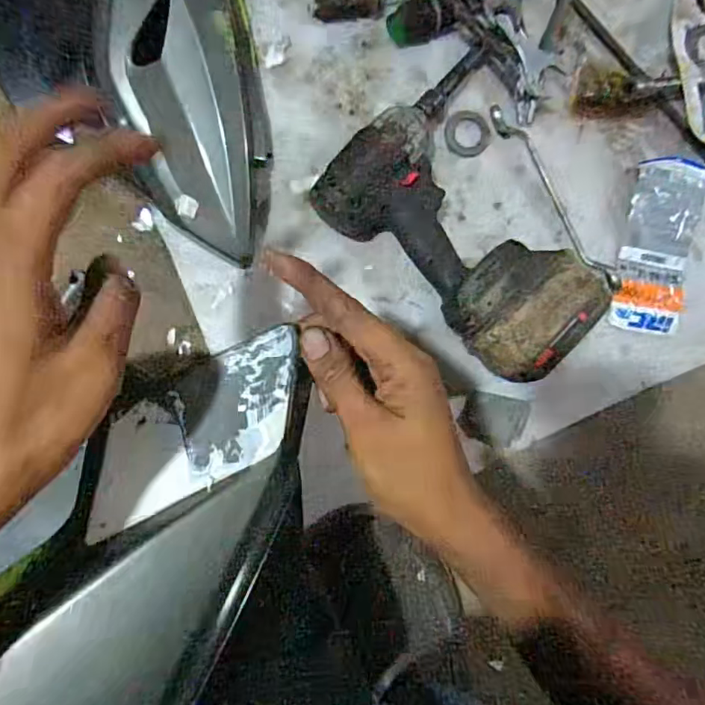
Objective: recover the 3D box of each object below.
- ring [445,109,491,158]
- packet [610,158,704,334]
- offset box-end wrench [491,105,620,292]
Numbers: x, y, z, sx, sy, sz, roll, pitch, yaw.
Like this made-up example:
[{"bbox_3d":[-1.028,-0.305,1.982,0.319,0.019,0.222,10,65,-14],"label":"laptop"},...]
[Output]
[{"bbox_3d":[0.115,-0.217,0.524,0.046,0.006,0.044,0,91,-10],"label":"ring"},{"bbox_3d":[0.317,-0.109,0.544,0.078,0.012,0.173,9,89,-10],"label":"packet"},{"bbox_3d":[0.199,-0.150,0.515,0.029,0.017,0.210,-35,95,-6],"label":"offset box-end wrench"}]

